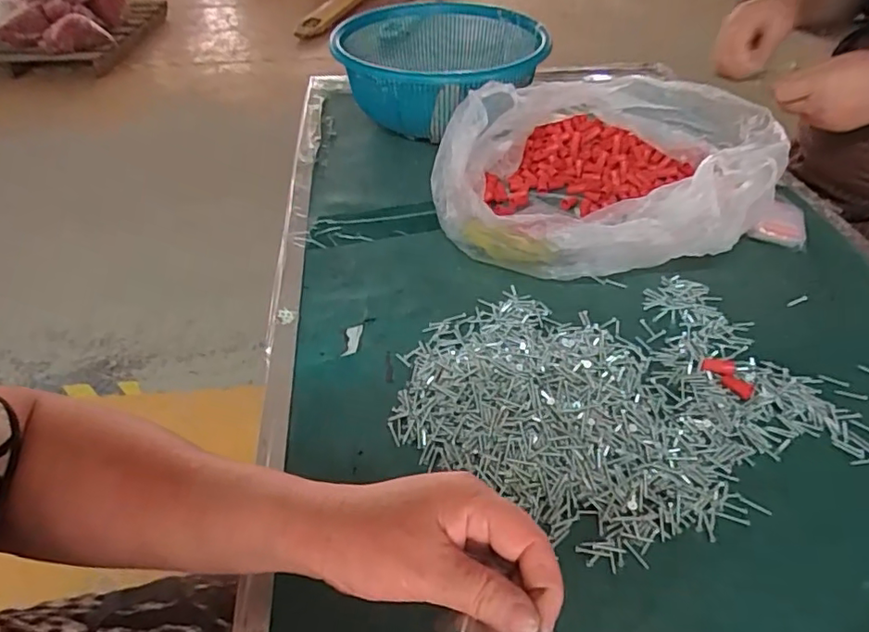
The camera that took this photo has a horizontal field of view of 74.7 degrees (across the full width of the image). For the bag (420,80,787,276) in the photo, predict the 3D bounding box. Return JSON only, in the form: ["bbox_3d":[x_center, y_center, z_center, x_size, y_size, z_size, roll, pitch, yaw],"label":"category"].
[{"bbox_3d":[0.177,-0.157,0.616,0.317,0.092,0.329,26,49,26],"label":"bag"}]

